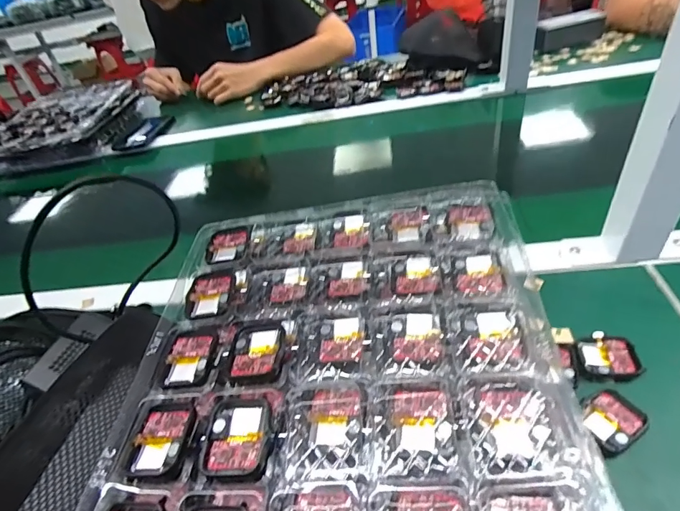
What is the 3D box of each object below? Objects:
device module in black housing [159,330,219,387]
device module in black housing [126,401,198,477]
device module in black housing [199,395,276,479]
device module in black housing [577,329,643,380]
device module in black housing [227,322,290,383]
[{"bbox_3d":[-0.105,0.071,0.283,0.038,0.011,0.043,-4,43,12],"label":"device module in black housing"},{"bbox_3d":[-0.107,0.111,0.243,0.035,0.010,0.042,-1,44,15],"label":"device module in black housing"},{"bbox_3d":[-0.058,0.103,0.232,0.040,0.007,0.043,-4,43,11],"label":"device module in black housing"},{"bbox_3d":[0.221,0.083,0.334,0.043,0.013,0.036,-3,43,12],"label":"device module in black housing"},{"bbox_3d":[-0.055,0.062,0.274,0.038,0.009,0.053,-5,43,10],"label":"device module in black housing"}]

